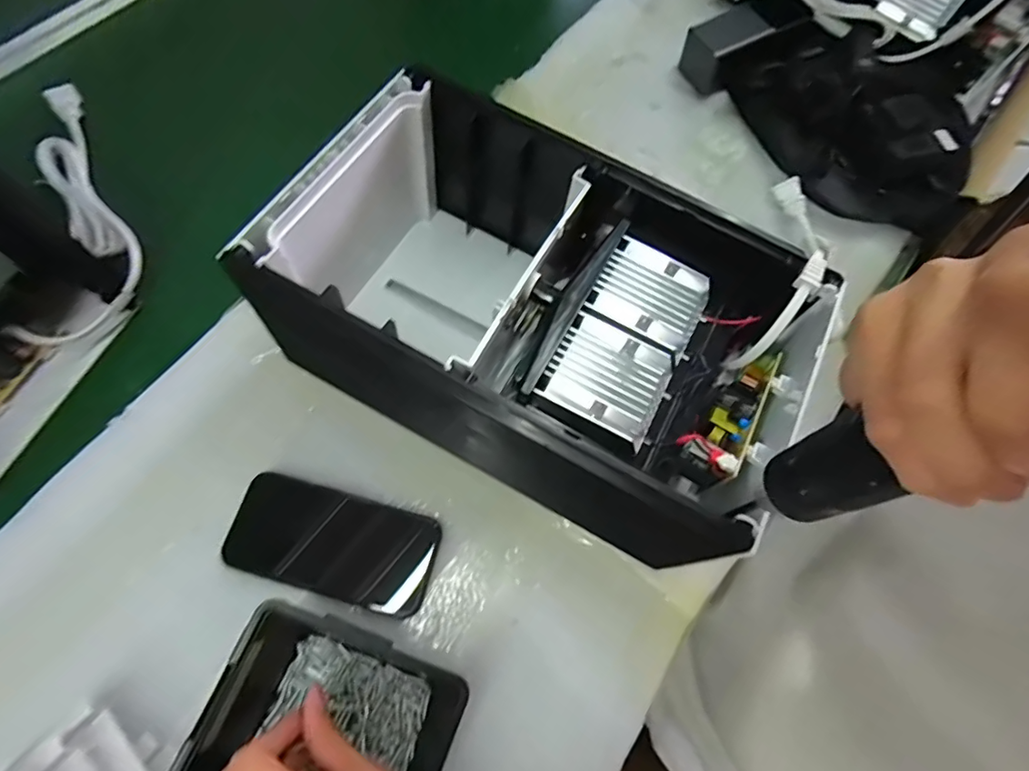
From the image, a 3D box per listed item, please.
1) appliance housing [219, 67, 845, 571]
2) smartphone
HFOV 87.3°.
[{"bbox_3d":[0.006,-0.053,0.396,0.359,0.146,0.205,28,70,7],"label":"appliance housing"},{"bbox_3d":[-0.130,0.113,0.391,0.142,0.012,0.070,16,68,3],"label":"smartphone"}]

